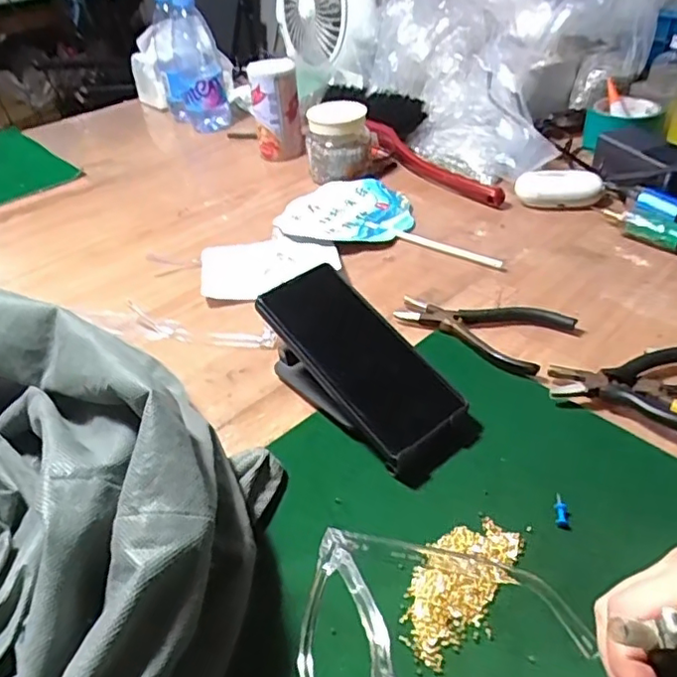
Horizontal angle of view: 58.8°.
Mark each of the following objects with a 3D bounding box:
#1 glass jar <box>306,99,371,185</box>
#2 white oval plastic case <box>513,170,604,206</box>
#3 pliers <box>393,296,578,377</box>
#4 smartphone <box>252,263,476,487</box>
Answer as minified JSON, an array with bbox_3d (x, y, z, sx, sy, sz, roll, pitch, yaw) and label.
[{"bbox_3d":[-0.001,-0.248,0.766,0.075,0.084,0.075,-4,39,3],"label":"glass jar"},{"bbox_3d":[0.253,-0.173,0.691,0.092,0.026,0.041,1,39,8],"label":"white oval plastic case"},{"bbox_3d":[0.123,-0.015,0.526,0.135,0.015,0.082,23,47,31],"label":"pliers"},{"bbox_3d":[0.015,0.033,0.461,0.076,0.067,0.178,-33,67,-30],"label":"smartphone"}]

